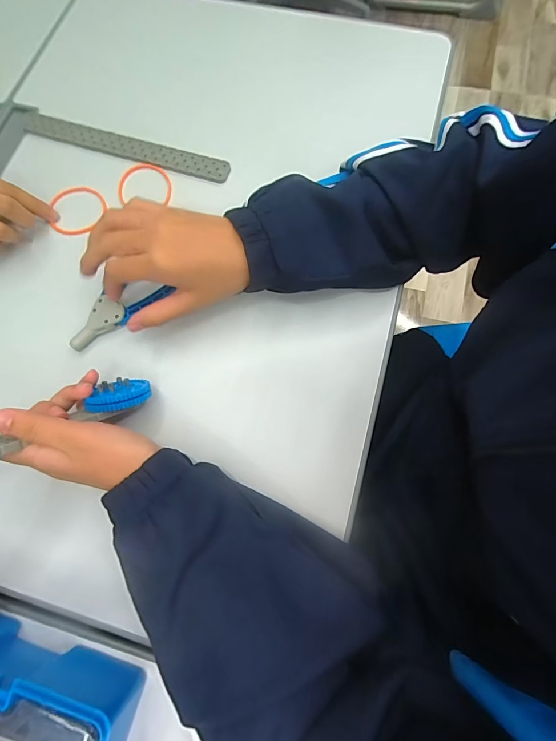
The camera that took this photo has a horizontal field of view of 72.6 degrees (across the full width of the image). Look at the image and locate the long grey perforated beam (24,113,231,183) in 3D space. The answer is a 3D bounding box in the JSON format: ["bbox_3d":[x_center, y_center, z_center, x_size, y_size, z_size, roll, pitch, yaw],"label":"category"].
[{"bbox_3d":[-0.166,-0.243,0.411,0.233,0.007,0.026,16,87,3],"label":"long grey perforated beam"}]

